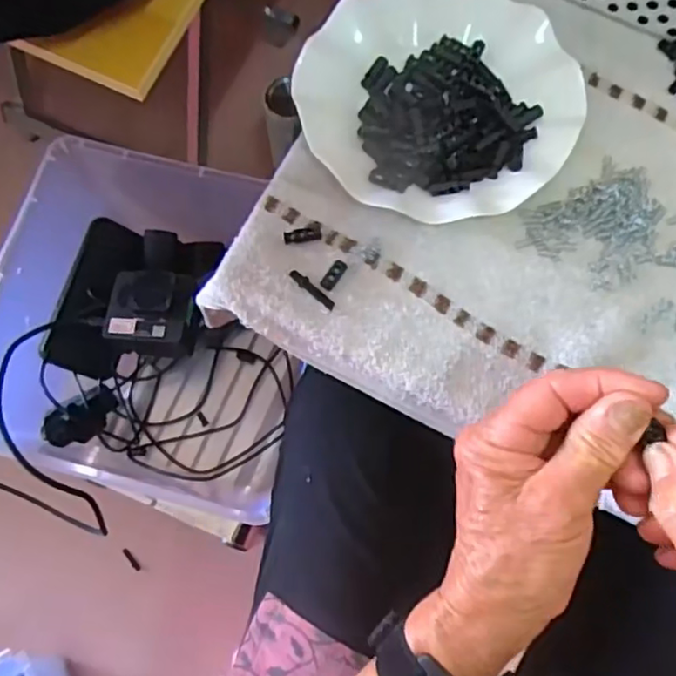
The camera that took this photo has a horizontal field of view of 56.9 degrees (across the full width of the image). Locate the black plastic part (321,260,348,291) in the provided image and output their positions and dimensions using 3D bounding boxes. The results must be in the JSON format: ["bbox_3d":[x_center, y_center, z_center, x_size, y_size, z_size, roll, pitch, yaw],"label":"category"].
[{"bbox_3d":[-0.003,-0.041,0.401,0.010,0.005,0.021,32,77,8],"label":"black plastic part"}]

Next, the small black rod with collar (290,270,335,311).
[{"bbox_3d":[-0.016,-0.031,0.398,0.036,0.004,0.007,40,78,9],"label":"small black rod with collar"}]

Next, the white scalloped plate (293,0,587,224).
[{"bbox_3d":[0.067,-0.164,0.423,0.181,0.026,0.180,-10,76,-3],"label":"white scalloped plate"}]

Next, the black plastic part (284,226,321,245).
[{"bbox_3d":[-0.023,-0.068,0.407,0.024,0.004,0.009,-12,76,-4],"label":"black plastic part"}]

